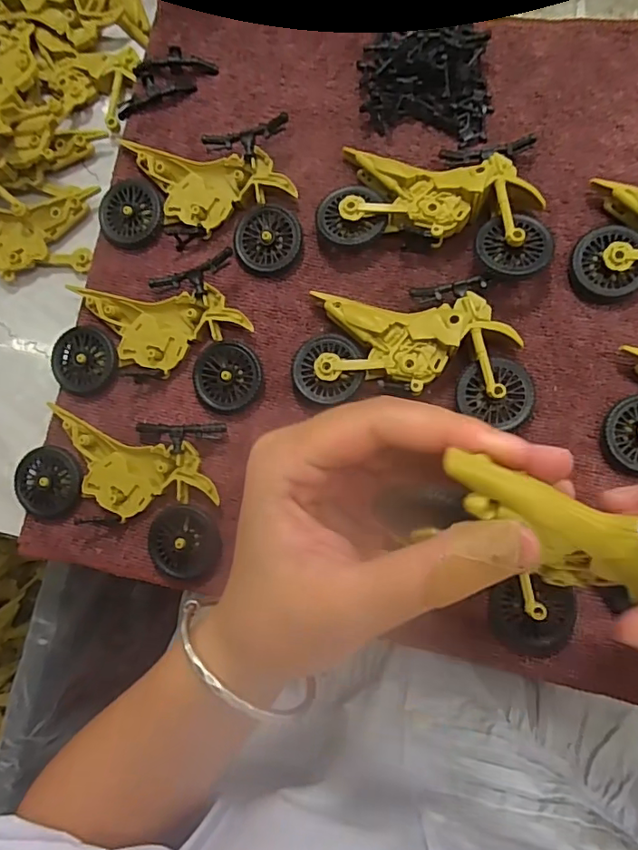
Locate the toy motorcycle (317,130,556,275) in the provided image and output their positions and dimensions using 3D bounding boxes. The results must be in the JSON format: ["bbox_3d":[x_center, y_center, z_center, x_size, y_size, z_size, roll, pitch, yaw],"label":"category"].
[{"bbox_3d":[0.057,-0.111,0.268,0.111,0.024,0.072,1,85,7],"label":"toy motorcycle"}]

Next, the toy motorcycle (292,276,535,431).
[{"bbox_3d":[0.049,-0.041,0.263,0.116,0.021,0.067,8,85,8],"label":"toy motorcycle"}]

